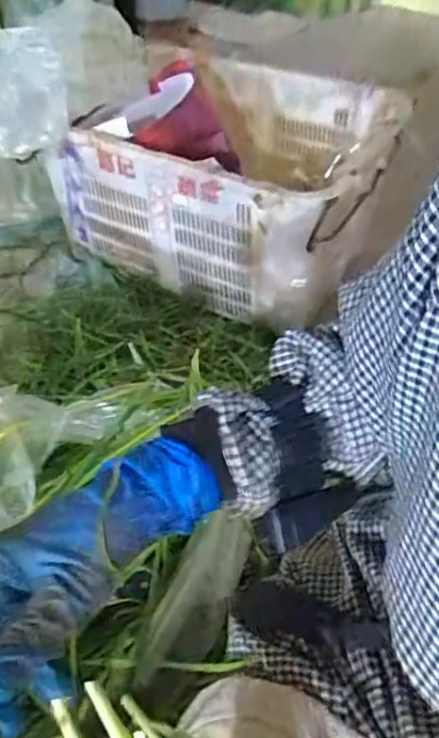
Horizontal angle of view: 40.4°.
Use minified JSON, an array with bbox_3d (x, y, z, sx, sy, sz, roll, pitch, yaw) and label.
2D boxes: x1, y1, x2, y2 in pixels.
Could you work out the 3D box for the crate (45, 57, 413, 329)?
[{"bbox_3d":[0.041,-0.418,1.298,0.588,0.328,0.531,21,47,19],"label":"crate"}]

